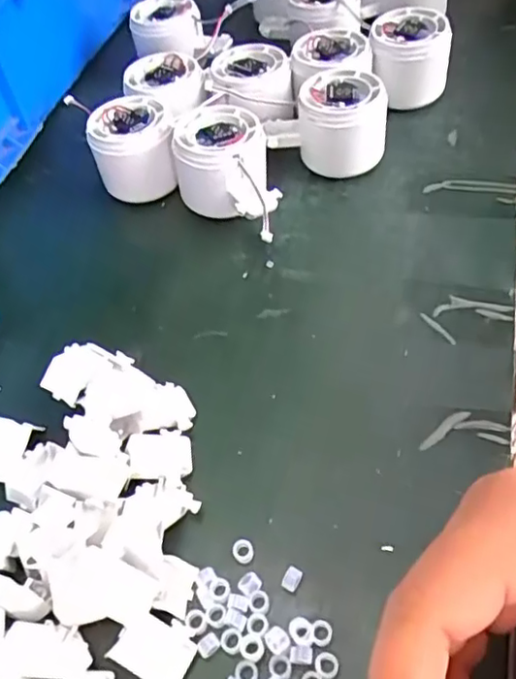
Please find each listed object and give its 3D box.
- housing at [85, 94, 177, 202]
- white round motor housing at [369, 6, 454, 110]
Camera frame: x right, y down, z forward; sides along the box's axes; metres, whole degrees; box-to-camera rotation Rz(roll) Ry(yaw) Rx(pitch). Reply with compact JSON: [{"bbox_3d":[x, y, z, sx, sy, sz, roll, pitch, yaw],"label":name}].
[{"bbox_3d":[-0.082,-0.129,0.420,0.058,0.049,0.059,-9,51,0],"label":"housing"},{"bbox_3d":[0.112,-0.206,0.455,0.058,0.055,0.048,3,52,10],"label":"white round motor housing"}]

